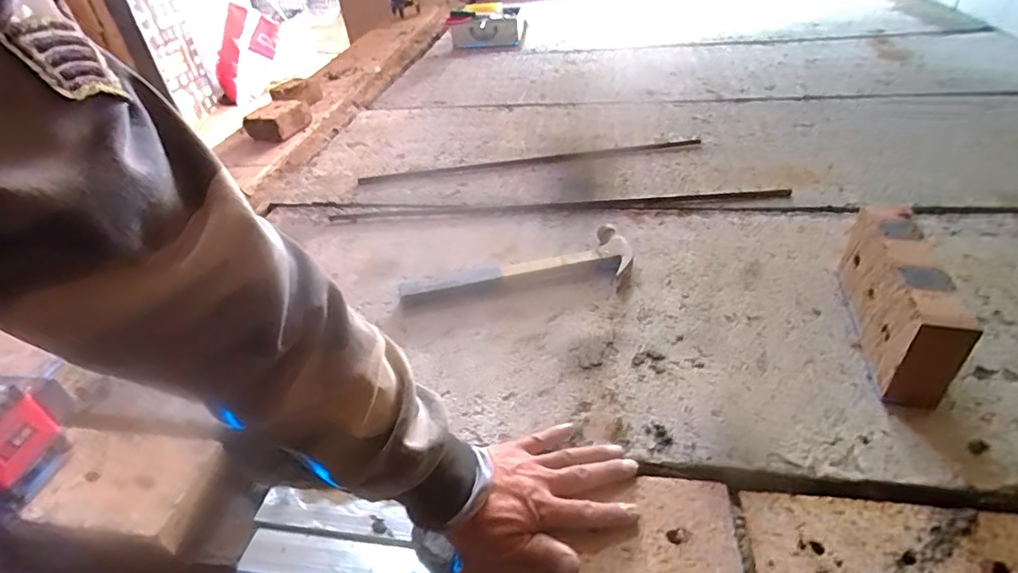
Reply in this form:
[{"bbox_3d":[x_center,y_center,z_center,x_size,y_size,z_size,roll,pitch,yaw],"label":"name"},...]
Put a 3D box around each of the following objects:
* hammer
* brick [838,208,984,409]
[{"bbox_3d":[0.008,-0.033,0.766,0.321,0.027,0.100,-6,37,-1],"label":"hammer"},{"bbox_3d":[0.432,0.011,0.595,0.058,0.116,0.229,6,39,14],"label":"brick"}]

